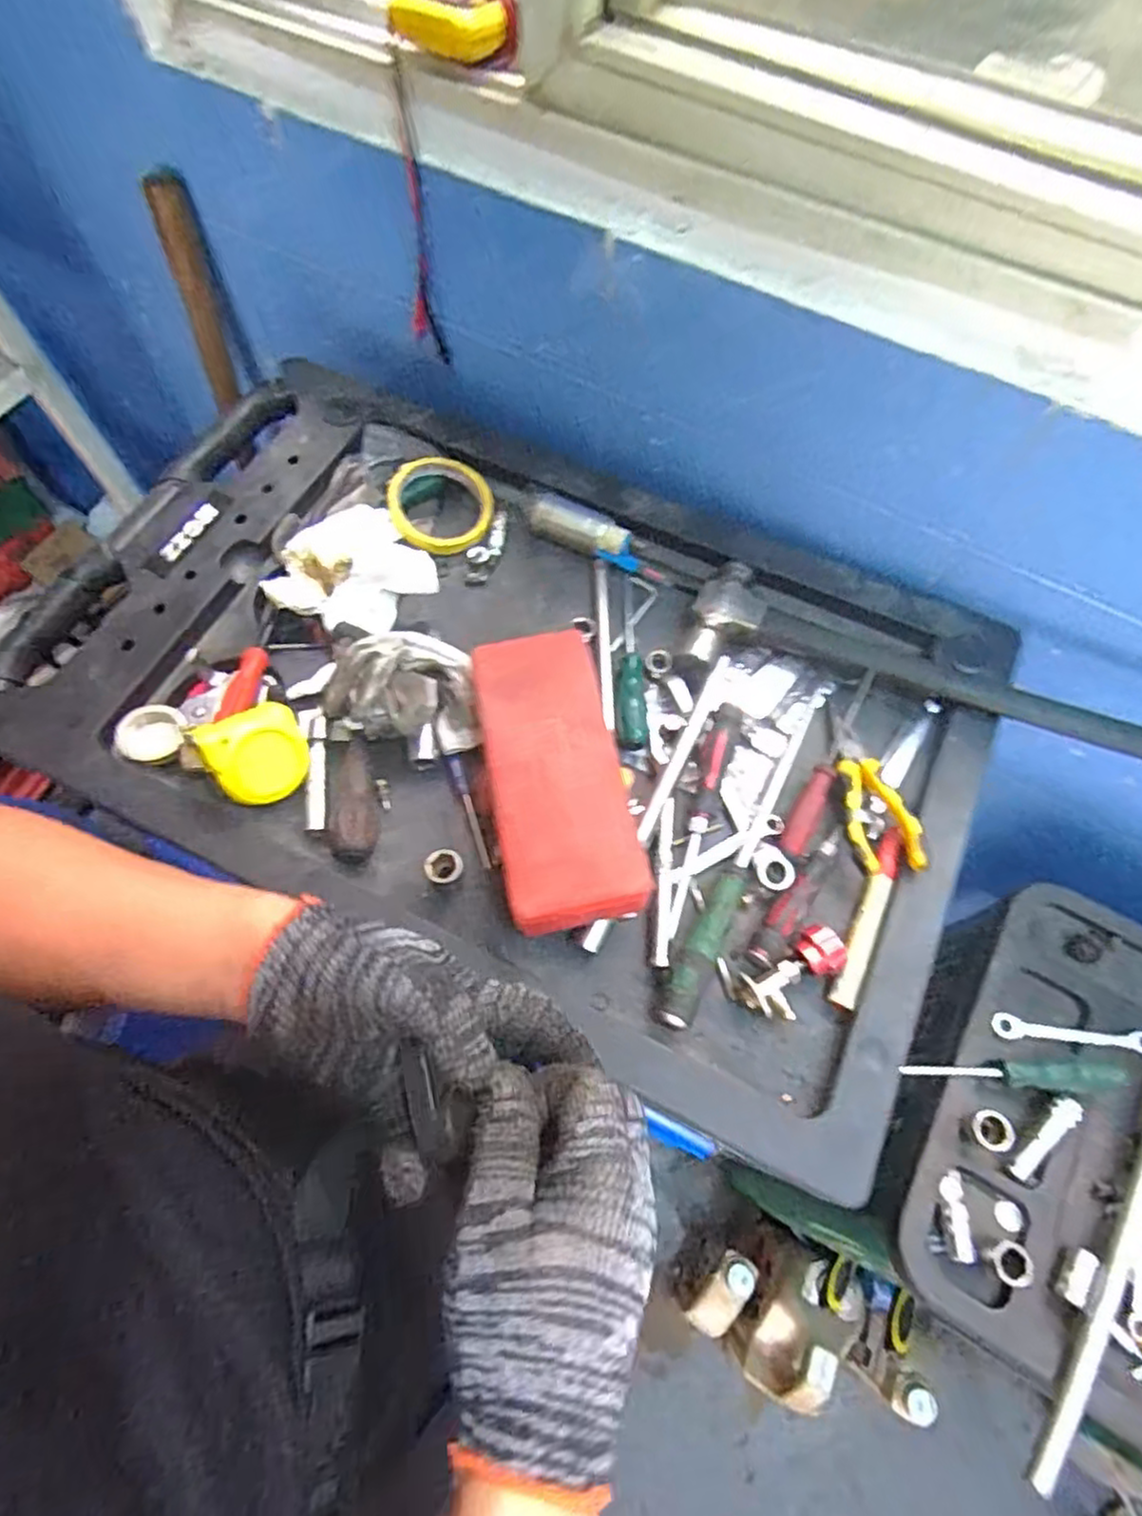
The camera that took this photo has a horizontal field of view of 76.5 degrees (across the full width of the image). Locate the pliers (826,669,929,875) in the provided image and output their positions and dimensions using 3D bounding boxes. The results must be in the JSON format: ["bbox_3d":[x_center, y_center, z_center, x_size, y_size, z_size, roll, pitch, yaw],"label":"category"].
[{"bbox_3d":[0.226,0.008,0.554,0.046,0.015,0.164,-6,56,9],"label":"pliers"}]

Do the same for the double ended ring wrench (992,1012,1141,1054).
[{"bbox_3d":[0.447,0.244,0.644,0.126,0.007,0.022,3,56,12],"label":"double ended ring wrench"}]

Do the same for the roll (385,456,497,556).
[{"bbox_3d":[-0.119,-0.232,0.662,0.092,0.024,0.092,0,65,0],"label":"roll"}]

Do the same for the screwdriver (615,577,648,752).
[{"bbox_3d":[0.047,-0.085,0.605,0.024,0.019,0.166,-2,65,-1],"label":"screwdriver"}]

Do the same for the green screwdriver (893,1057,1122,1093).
[{"bbox_3d":[0.383,0.272,0.622,0.187,0.021,0.024,1,65,0],"label":"green screwdriver"}]

